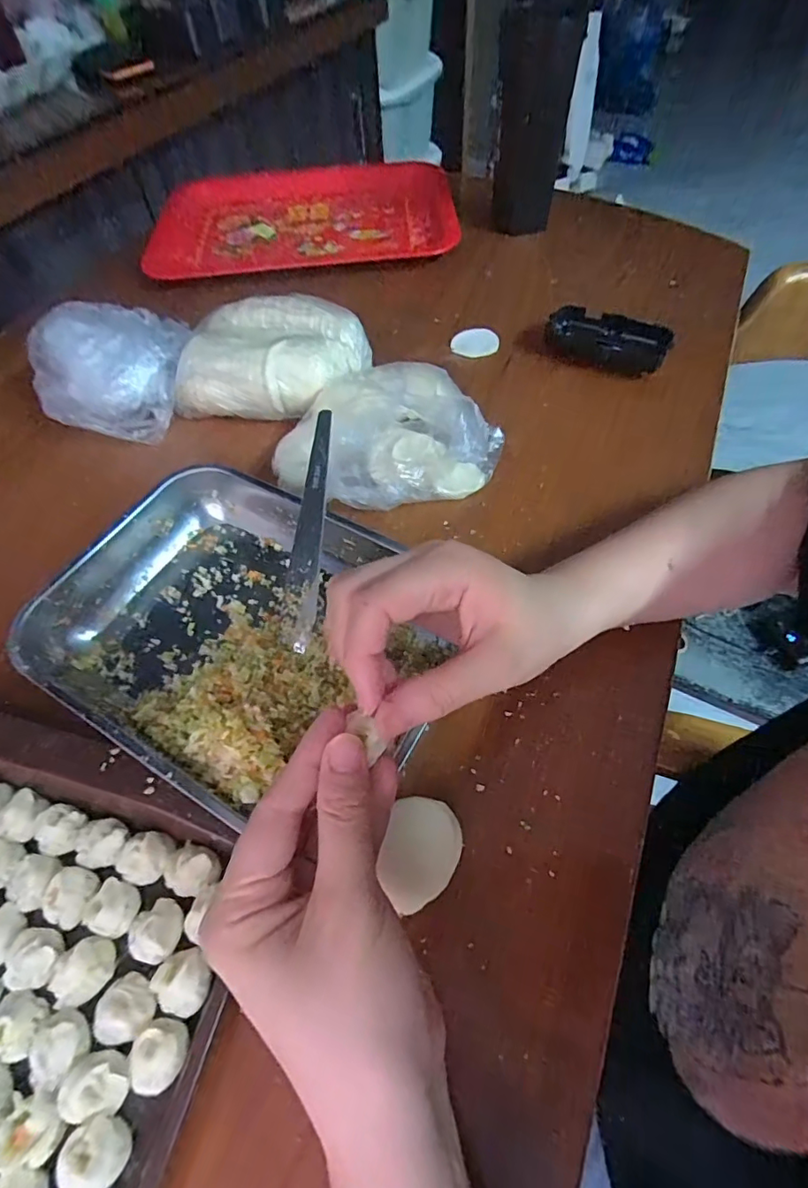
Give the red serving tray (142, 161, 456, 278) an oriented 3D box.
[{"bbox_3d":[-0.129,-0.486,0.670,0.379,0.030,0.284,-3,57,2],"label":"red serving tray"}]

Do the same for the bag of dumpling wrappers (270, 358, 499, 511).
[{"bbox_3d":[-0.011,-0.130,0.411,0.180,0.062,0.131,0,57,4],"label":"bag of dumpling wrappers"}]

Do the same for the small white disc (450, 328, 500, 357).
[{"bbox_3d":[0.071,-0.253,0.521,0.046,0.008,0.046,5,58,7],"label":"small white disc"}]

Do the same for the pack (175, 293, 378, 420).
[{"bbox_3d":[-0.117,-0.210,0.471,0.165,0.063,0.108,4,58,6],"label":"pack"}]

